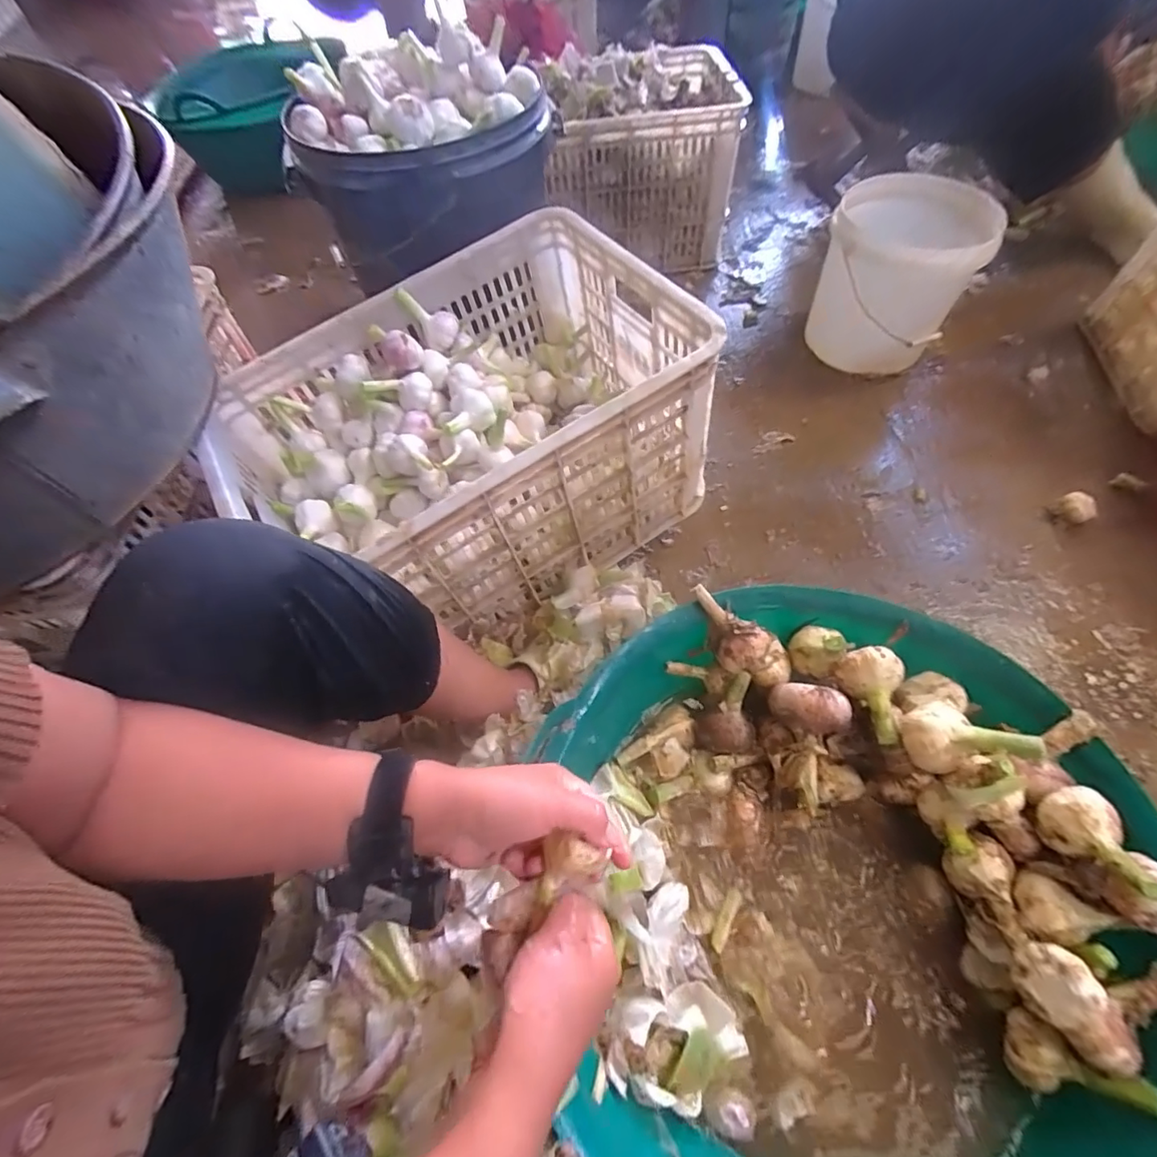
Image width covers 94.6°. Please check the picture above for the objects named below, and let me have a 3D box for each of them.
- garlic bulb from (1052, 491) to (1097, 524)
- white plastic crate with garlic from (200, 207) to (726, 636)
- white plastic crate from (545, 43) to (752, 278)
[{"bbox_3d":[0.744,-0.105,0.798,0.043,0.030,0.045,30,66,19],"label":"garlic bulb"},{"bbox_3d":[-0.142,-0.175,0.682,0.515,0.276,0.358,-29,63,-13],"label":"white plastic crate with garlic"},{"bbox_3d":[0.121,-0.861,1.136,0.407,0.295,0.289,-4,60,2],"label":"white plastic crate"}]

